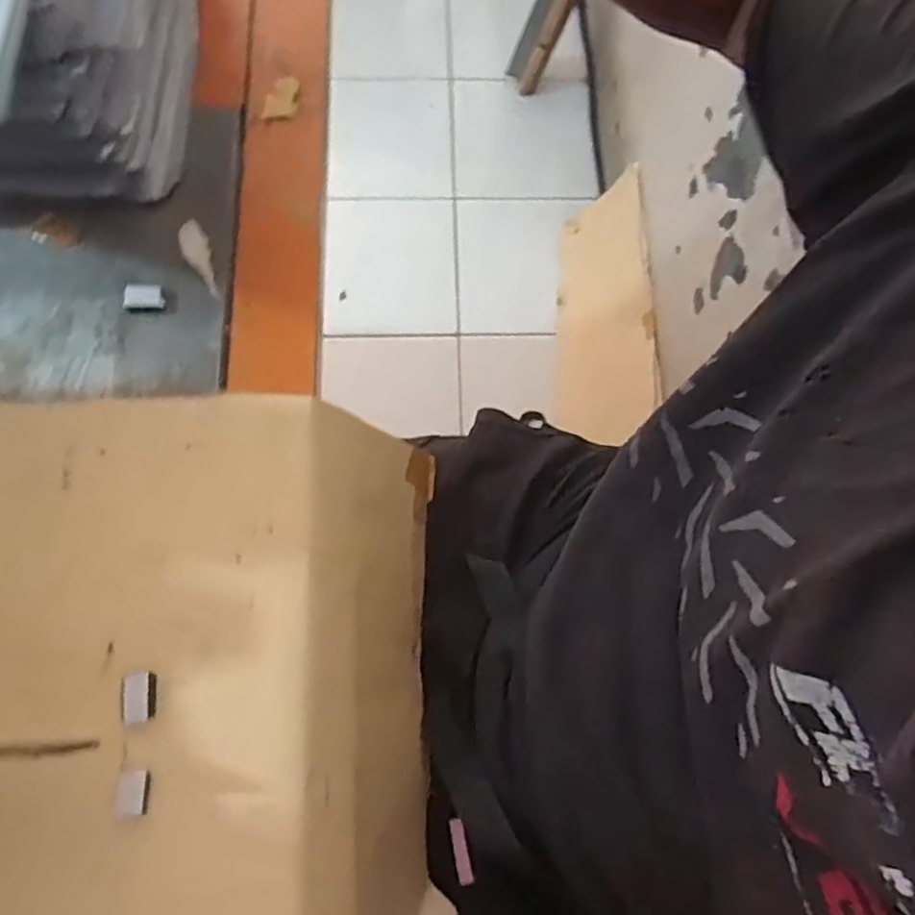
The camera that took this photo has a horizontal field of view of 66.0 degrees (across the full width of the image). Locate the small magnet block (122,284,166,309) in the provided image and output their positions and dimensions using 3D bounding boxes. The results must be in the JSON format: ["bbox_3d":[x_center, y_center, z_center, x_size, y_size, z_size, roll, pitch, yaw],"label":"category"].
[{"bbox_3d":[-0.178,-0.091,0.402,0.023,0.008,0.014,-1,73,-3],"label":"small magnet block"}]

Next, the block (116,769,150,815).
[{"bbox_3d":[-0.151,0.156,0.329,0.012,0.009,0.019,4,72,-1],"label":"block"}]

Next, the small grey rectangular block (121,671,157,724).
[{"bbox_3d":[-0.155,0.115,0.339,0.016,0.008,0.023,-6,73,-4],"label":"small grey rectangular block"}]

